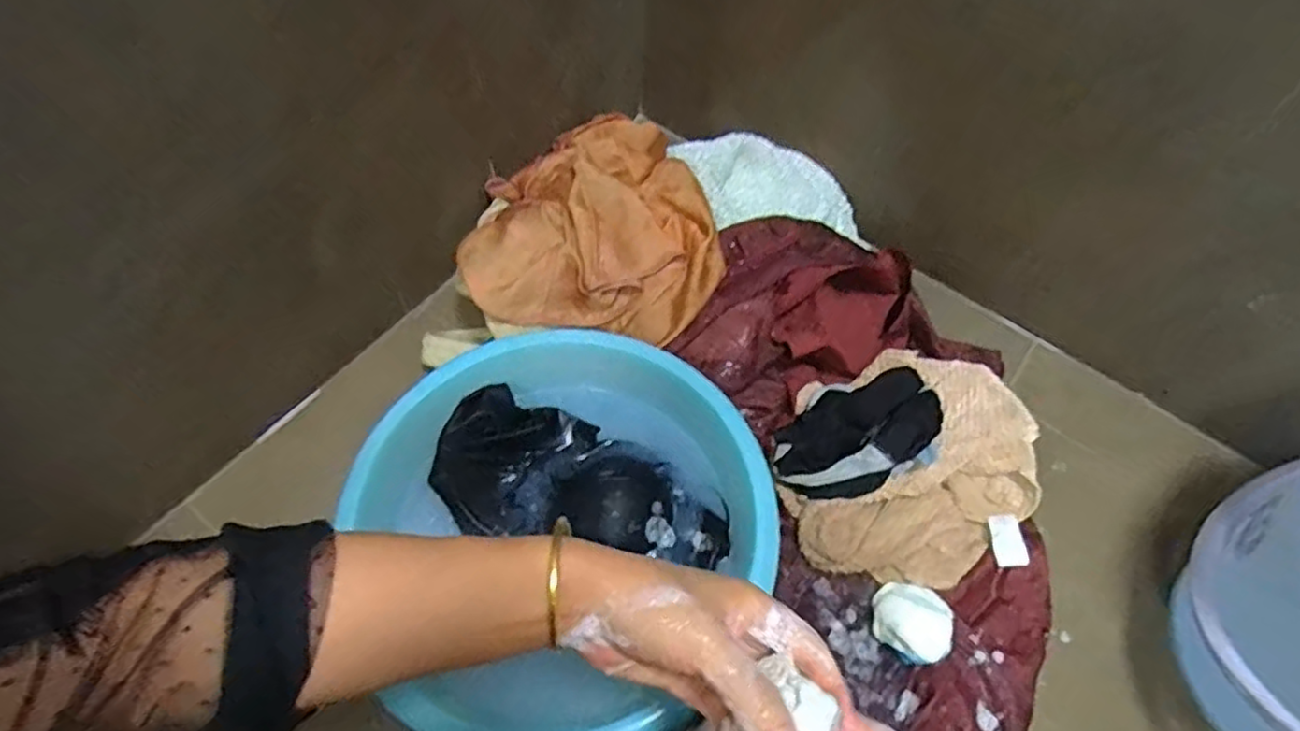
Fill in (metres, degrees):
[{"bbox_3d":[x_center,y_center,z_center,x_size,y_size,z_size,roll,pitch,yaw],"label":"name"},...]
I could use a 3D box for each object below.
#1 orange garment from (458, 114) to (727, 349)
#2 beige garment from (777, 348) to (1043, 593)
[{"bbox_3d":[-0.052,-0.167,0.722,0.249,0.076,0.292,4,60,1],"label":"orange garment"},{"bbox_3d":[0.255,0.091,0.667,0.225,0.054,0.234,15,60,7],"label":"beige garment"}]

